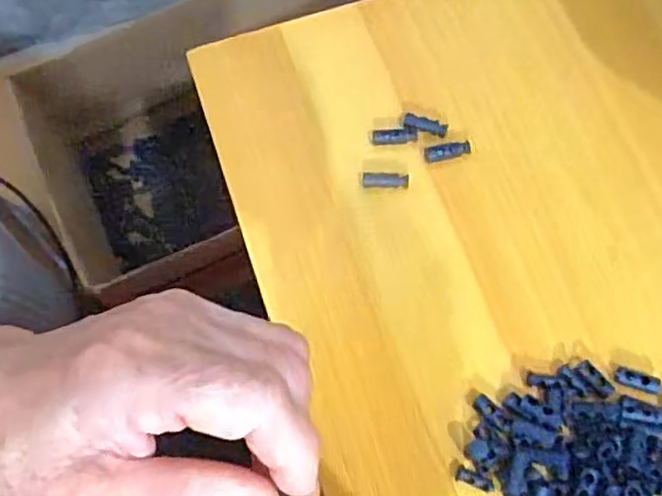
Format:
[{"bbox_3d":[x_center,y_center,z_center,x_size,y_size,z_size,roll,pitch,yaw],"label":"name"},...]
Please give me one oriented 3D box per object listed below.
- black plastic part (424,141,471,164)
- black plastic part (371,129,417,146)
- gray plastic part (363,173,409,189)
[{"bbox_3d":[0.061,-0.050,0.351,0.025,0.004,0.009,-9,68,-2],"label":"black plastic part"},{"bbox_3d":[0.033,-0.059,0.356,0.024,0.004,0.008,0,68,2],"label":"black plastic part"},{"bbox_3d":[0.028,-0.035,0.346,0.023,0.004,0.007,2,68,2],"label":"gray plastic part"}]

